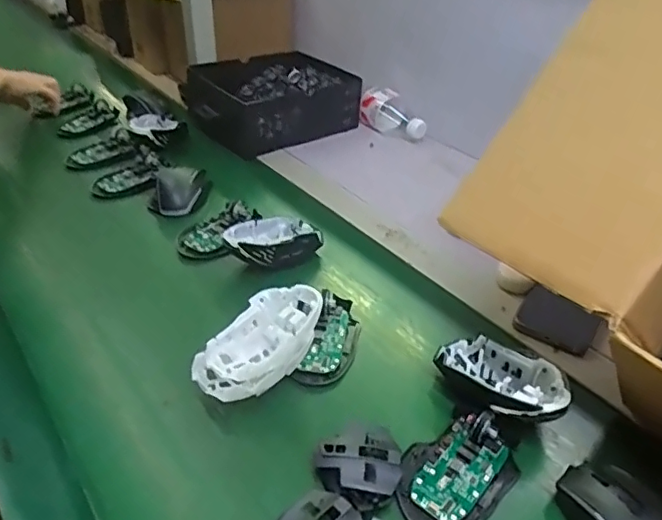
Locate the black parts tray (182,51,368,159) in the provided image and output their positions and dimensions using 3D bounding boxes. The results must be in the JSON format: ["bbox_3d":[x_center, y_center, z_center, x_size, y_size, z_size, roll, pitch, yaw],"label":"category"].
[{"bbox_3d":[-0.104,-0.274,0.970,0.244,0.092,0.214,-26,44,-32],"label":"black parts tray"}]

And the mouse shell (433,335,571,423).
[{"bbox_3d":[0.148,0.105,0.495,0.114,0.041,0.071,24,42,29],"label":"mouse shell"}]

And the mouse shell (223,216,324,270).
[{"bbox_3d":[-0.069,-0.024,0.662,0.112,0.038,0.072,-17,39,-22],"label":"mouse shell"}]

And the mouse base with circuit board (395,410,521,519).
[{"bbox_3d":[0.095,0.161,0.432,0.103,0.025,0.070,-27,44,-33],"label":"mouse base with circuit board"}]

